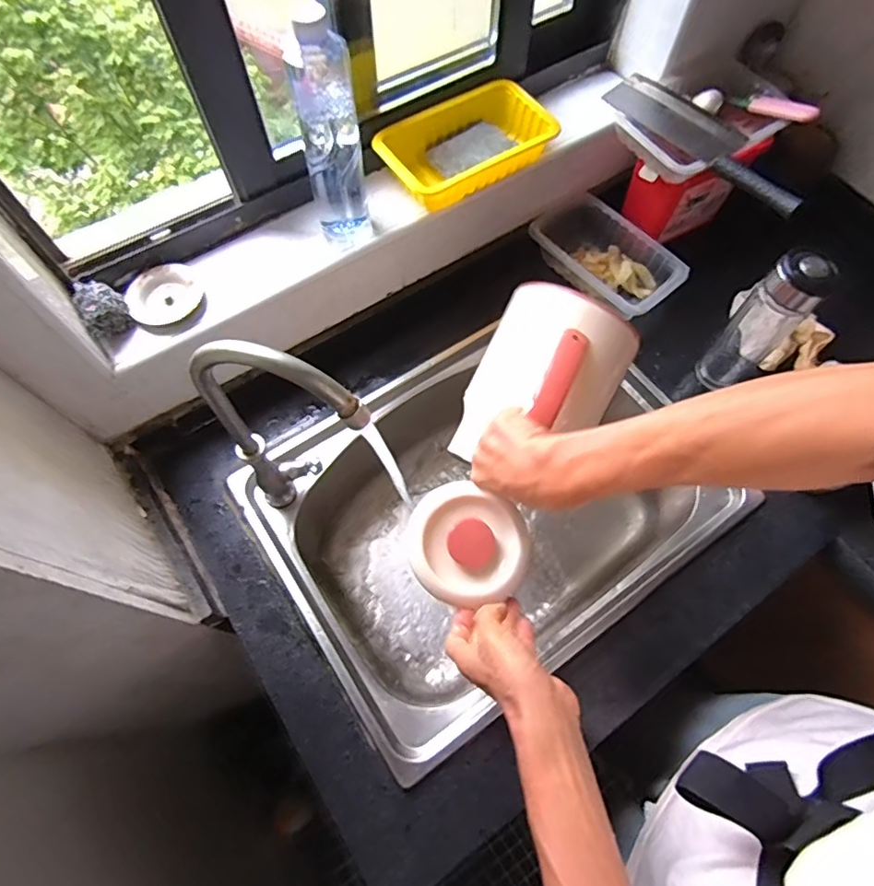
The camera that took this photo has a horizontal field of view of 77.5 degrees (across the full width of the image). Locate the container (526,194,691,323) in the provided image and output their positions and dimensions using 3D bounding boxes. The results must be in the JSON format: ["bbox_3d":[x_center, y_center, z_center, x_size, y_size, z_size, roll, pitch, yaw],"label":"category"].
[{"bbox_3d":[0.252,-0.272,0.825,0.134,0.064,0.217,-37,72,-16],"label":"container"}]

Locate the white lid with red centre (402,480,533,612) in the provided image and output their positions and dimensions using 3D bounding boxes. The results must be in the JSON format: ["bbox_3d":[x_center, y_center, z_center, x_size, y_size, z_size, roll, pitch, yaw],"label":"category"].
[{"bbox_3d":[0.032,0.104,0.553,0.124,0.024,0.112,26,68,10],"label":"white lid with red centre"}]

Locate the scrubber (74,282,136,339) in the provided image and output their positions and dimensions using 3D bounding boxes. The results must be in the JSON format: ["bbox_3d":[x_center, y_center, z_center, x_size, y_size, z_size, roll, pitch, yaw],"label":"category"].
[{"bbox_3d":[-0.362,-0.145,0.595,0.044,0.048,0.063,-32,70,-15],"label":"scrubber"}]

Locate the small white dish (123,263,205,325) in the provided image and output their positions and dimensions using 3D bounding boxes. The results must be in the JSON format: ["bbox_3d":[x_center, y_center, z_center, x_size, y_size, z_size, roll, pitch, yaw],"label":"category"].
[{"bbox_3d":[-0.314,-0.172,0.628,0.082,0.017,0.067,-38,72,-17],"label":"small white dish"}]

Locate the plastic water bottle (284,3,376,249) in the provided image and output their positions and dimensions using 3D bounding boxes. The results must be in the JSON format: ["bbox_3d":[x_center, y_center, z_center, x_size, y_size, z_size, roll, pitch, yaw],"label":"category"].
[{"bbox_3d":[-0.110,-0.321,0.579,0.065,0.235,0.059,-8,66,-5],"label":"plastic water bottle"}]

